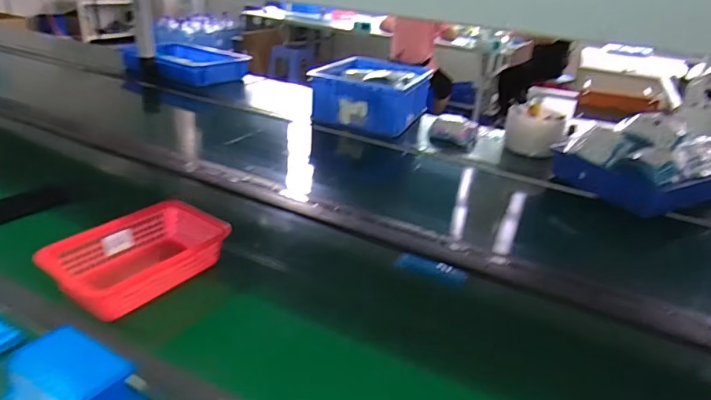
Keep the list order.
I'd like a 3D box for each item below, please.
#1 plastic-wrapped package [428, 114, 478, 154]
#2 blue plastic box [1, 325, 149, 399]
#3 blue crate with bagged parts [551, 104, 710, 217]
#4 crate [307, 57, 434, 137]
[{"bbox_3d":[0.304,-0.209,1.457,0.141,0.092,0.100,13,27,15],"label":"plastic-wrapped package"},{"bbox_3d":[-0.293,0.186,0.483,0.132,0.070,0.089,19,30,26],"label":"blue plastic box"},{"bbox_3d":[0.759,-0.116,1.192,0.417,0.229,0.270,-10,30,-27],"label":"blue crate with bagged parts"},{"bbox_3d":[0.063,-0.374,1.649,0.350,0.154,0.475,11,27,11],"label":"crate"}]

